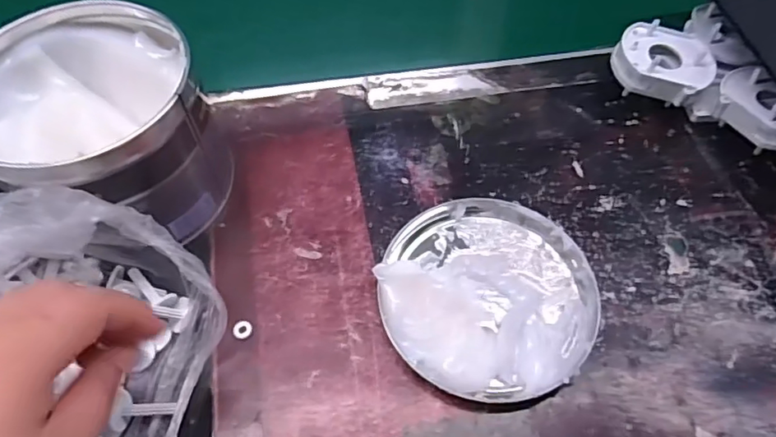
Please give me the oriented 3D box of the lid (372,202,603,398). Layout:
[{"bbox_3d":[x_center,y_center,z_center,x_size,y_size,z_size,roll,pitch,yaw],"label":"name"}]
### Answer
[{"bbox_3d":[0.060,0.042,0.324,0.124,0.022,0.128,-21,60,-13],"label":"lid"}]

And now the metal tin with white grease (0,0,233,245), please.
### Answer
[{"bbox_3d":[-0.168,-0.056,0.337,0.124,0.097,0.115,0,57,0],"label":"metal tin with white grease"}]

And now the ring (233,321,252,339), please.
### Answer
[{"bbox_3d":[-0.086,0.066,0.319,0.010,0.004,0.010,1,57,-2],"label":"ring"}]

